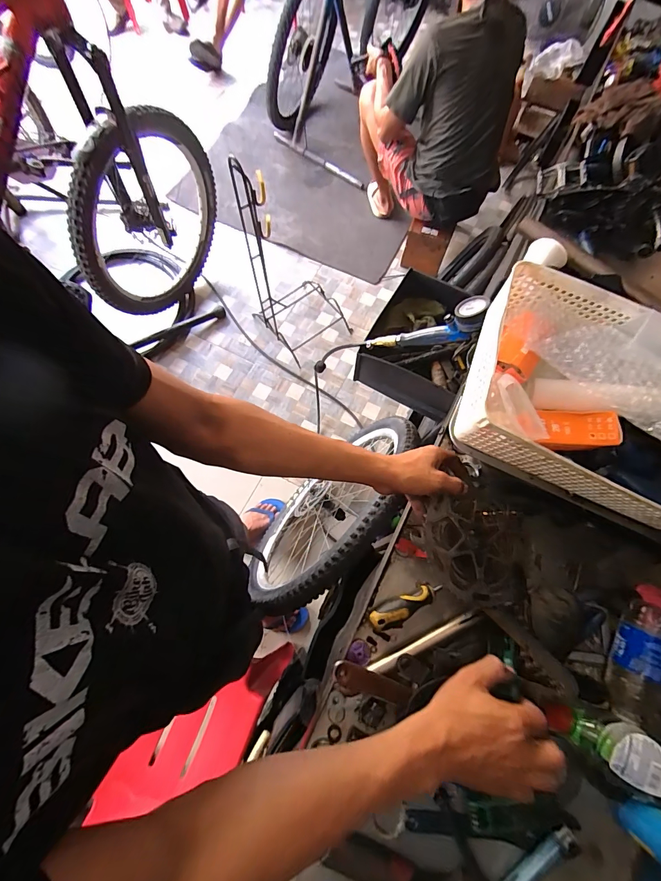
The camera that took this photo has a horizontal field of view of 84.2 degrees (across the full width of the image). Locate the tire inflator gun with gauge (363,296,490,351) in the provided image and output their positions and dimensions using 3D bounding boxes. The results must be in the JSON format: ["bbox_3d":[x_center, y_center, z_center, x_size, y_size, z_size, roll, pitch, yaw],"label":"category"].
[{"bbox_3d":[0.192,-0.223,0.751,0.272,0.070,0.059,-5,63,45],"label":"tire inflator gun with gauge"}]

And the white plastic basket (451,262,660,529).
[{"bbox_3d":[0.339,-0.056,0.451,0.314,0.125,0.240,22,72,7],"label":"white plastic basket"}]

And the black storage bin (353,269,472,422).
[{"bbox_3d":[0.237,-0.252,0.930,0.262,0.107,0.317,28,73,9],"label":"black storage bin"}]

